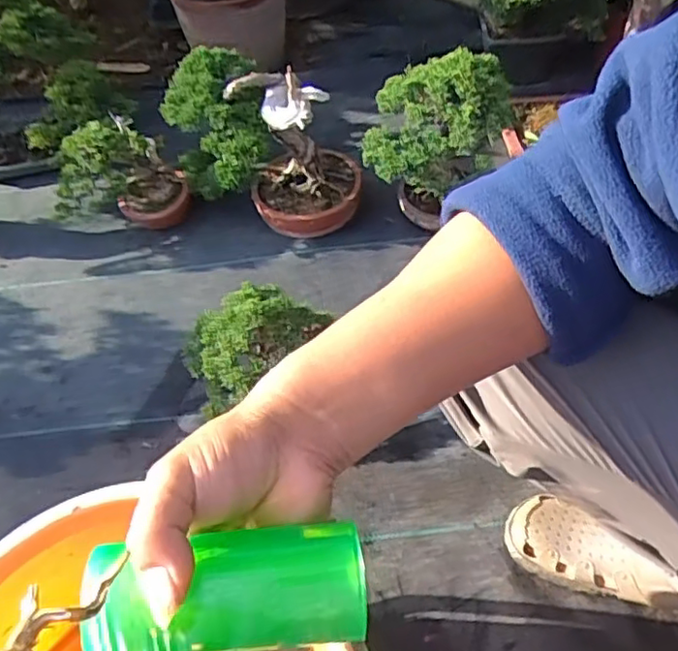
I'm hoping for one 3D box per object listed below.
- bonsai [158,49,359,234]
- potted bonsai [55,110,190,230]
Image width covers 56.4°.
[{"bbox_3d":[-0.119,-0.274,0.969,0.294,0.237,0.158,0,49,3],"label":"bonsai"},{"bbox_3d":[-0.353,-0.230,1.008,0.203,0.174,0.121,-23,51,-17],"label":"potted bonsai"}]

